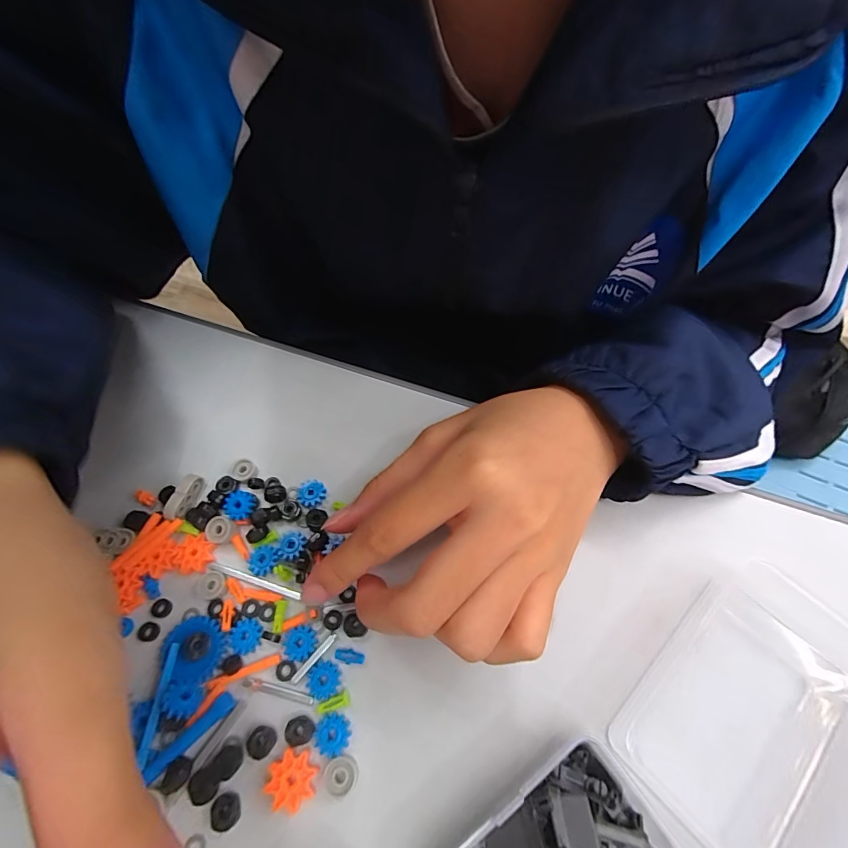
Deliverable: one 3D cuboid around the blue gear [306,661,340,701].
[{"bbox_3d":[-0.041,0.104,0.177,0.013,0.004,0.013,-1,60,2],"label":"blue gear"}]

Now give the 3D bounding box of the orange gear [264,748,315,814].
[{"bbox_3d":[-0.049,0.131,0.161,0.017,0.004,0.018,5,60,5],"label":"orange gear"}]

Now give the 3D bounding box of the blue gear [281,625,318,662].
[{"bbox_3d":[-0.053,0.093,0.184,0.013,0.004,0.012,-14,60,-6],"label":"blue gear"}]

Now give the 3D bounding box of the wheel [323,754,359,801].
[{"bbox_3d":[-0.031,0.130,0.160,0.011,0.004,0.013,15,61,10],"label":"wheel"}]

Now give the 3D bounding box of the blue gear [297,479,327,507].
[{"bbox_3d":[-0.057,0.034,0.219,0.013,0.004,0.013,-1,60,2],"label":"blue gear"}]

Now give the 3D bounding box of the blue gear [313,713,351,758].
[{"bbox_3d":[-0.035,0.119,0.167,0.013,0.004,0.012,-11,60,-4],"label":"blue gear"}]

